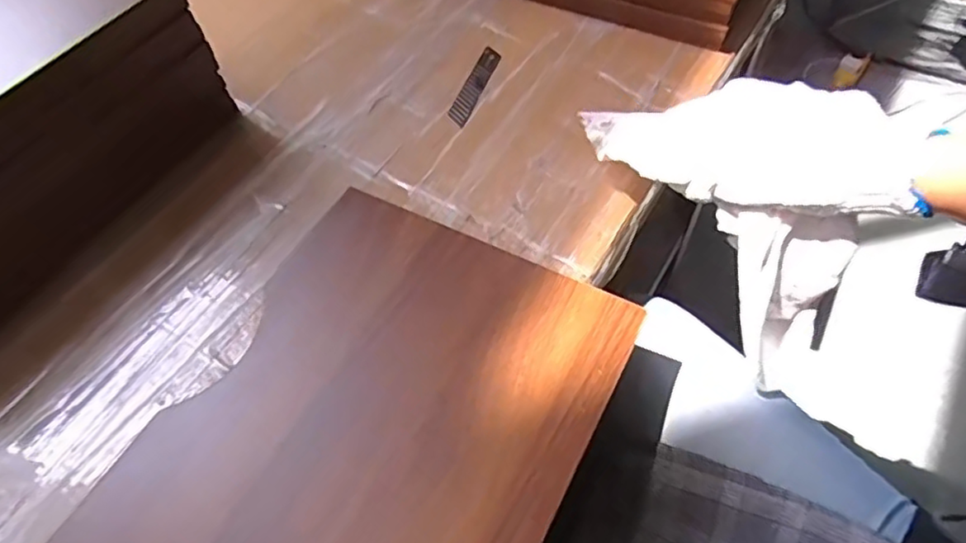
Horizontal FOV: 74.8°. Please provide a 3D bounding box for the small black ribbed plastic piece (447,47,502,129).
[{"bbox_3d":[-0.007,-0.163,0.549,0.019,0.004,0.098,16,58,14],"label":"small black ribbed plastic piece"}]

